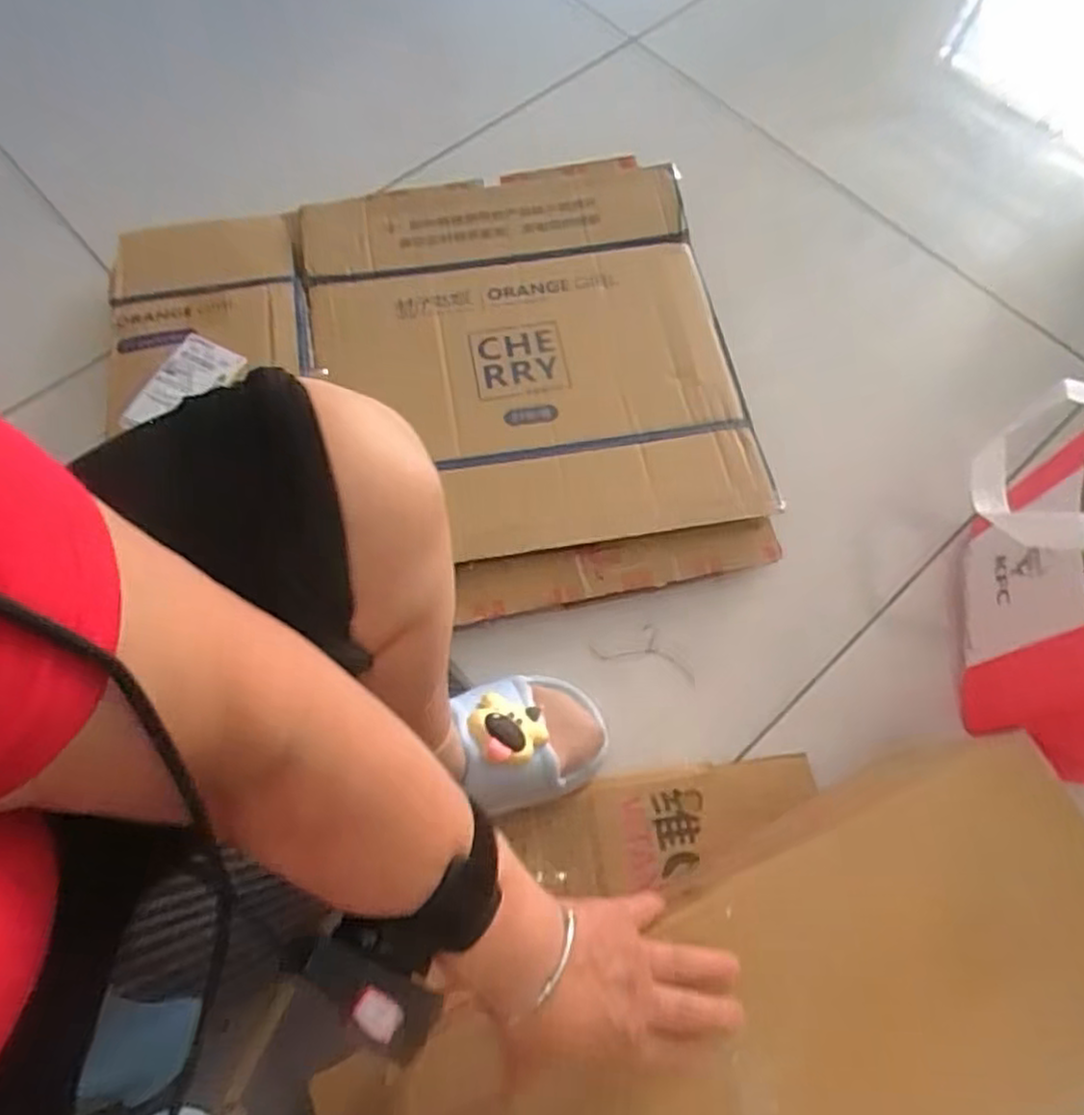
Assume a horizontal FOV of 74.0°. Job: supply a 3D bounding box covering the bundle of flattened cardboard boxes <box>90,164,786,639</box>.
[{"bbox_3d":[-0.122,-0.188,0.795,0.661,0.053,0.551,-12,68,-6],"label":"bundle of flattened cardboard boxes"}]

